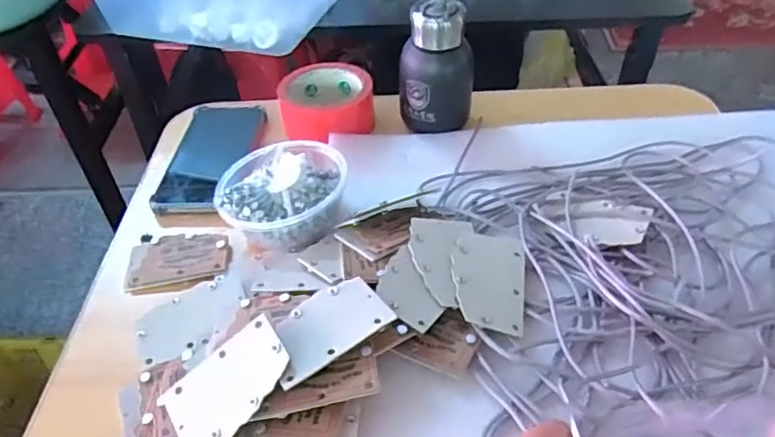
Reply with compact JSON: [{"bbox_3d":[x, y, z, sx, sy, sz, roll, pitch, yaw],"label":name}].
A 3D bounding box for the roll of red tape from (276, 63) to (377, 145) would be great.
[{"bbox_3d":[-0.064,-0.123,0.635,0.095,0.042,0.098,-9,44,-6],"label":"roll of red tape"}]

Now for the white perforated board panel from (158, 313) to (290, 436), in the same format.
[{"bbox_3d":[-0.101,0.106,0.381,0.084,0.005,0.054,-42,55,-3],"label":"white perforated board panel"}]

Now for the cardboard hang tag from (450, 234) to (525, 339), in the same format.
[{"bbox_3d":[0.075,0.046,0.443,0.054,0.004,0.081,13,46,-4],"label":"cardboard hang tag"}]

